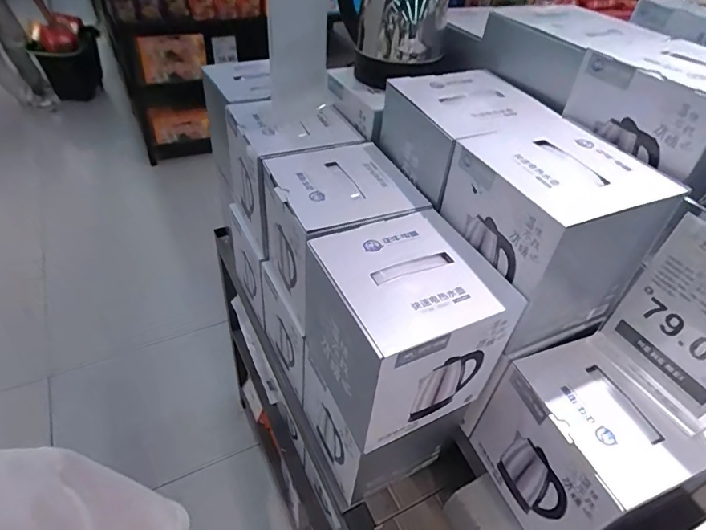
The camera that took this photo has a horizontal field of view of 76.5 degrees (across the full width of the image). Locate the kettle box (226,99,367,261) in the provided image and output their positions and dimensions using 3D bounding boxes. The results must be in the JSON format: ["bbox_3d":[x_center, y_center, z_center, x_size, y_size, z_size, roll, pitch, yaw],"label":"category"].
[{"bbox_3d":[-0.109,-0.164,0.806,0.186,0.214,0.177,-15,47,-21],"label":"kettle box"}]

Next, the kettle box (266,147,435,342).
[{"bbox_3d":[-0.023,-0.050,0.699,0.194,0.198,0.196,-12,46,-19],"label":"kettle box"}]

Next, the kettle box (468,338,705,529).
[{"bbox_3d":[0.296,0.233,0.584,0.171,0.194,0.181,-12,46,-19],"label":"kettle box"}]

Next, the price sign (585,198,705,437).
[{"bbox_3d":[0.361,0.060,0.480,0.028,0.213,0.145,-20,49,-25],"label":"price sign"}]

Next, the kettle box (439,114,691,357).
[{"bbox_3d":[0.235,-0.041,0.571,0.168,0.200,0.197,-15,47,-22],"label":"kettle box"}]

